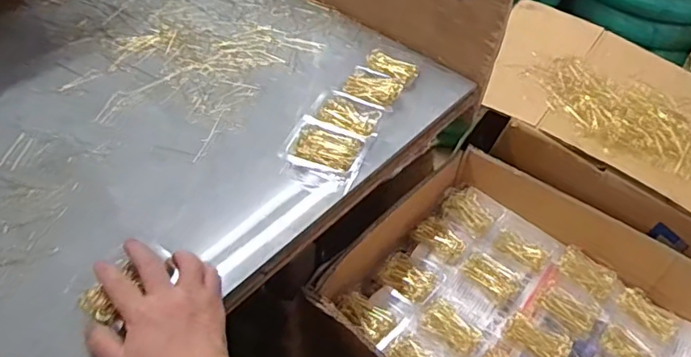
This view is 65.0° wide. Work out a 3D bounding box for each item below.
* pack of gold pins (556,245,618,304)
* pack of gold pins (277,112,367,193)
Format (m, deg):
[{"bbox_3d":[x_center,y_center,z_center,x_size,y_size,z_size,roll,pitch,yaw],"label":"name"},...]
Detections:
[{"bbox_3d":[0.313,0.121,0.702,0.072,0.015,0.046,34,53,24],"label":"pack of gold pins"},{"bbox_3d":[-0.023,-0.034,0.635,0.093,0.020,0.063,23,49,15],"label":"pack of gold pins"}]

